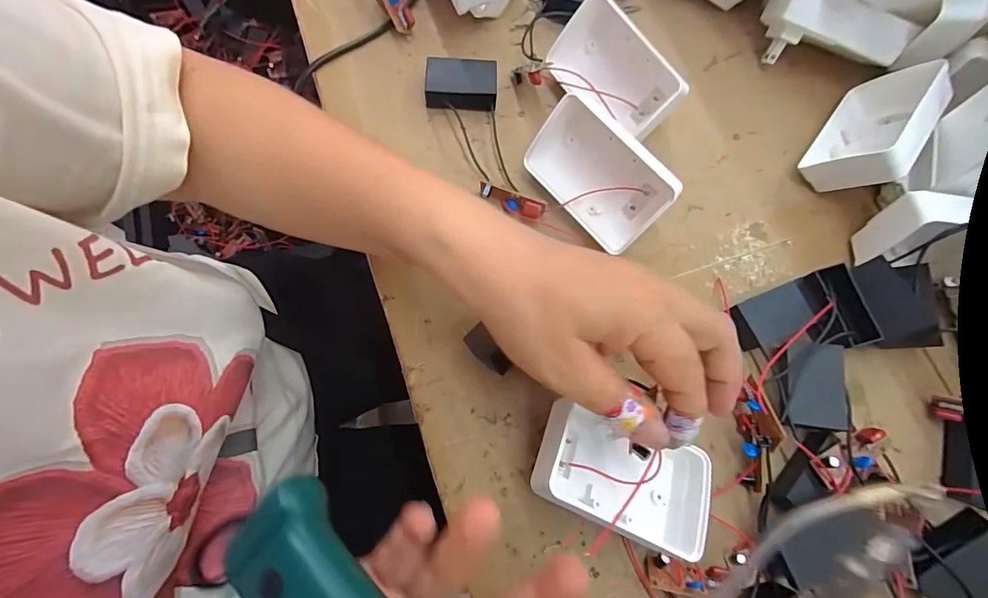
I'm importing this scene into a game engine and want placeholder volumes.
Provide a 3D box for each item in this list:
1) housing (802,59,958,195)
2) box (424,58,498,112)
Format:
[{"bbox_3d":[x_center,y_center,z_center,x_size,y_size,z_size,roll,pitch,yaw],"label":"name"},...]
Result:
[{"bbox_3d":[0.252,-0.112,0.296,0.026,0.060,0.090,45,75,-18],"label":"housing"},{"bbox_3d":[-0.022,-0.150,0.313,0.048,0.023,0.031,4,74,-1],"label":"box"}]

